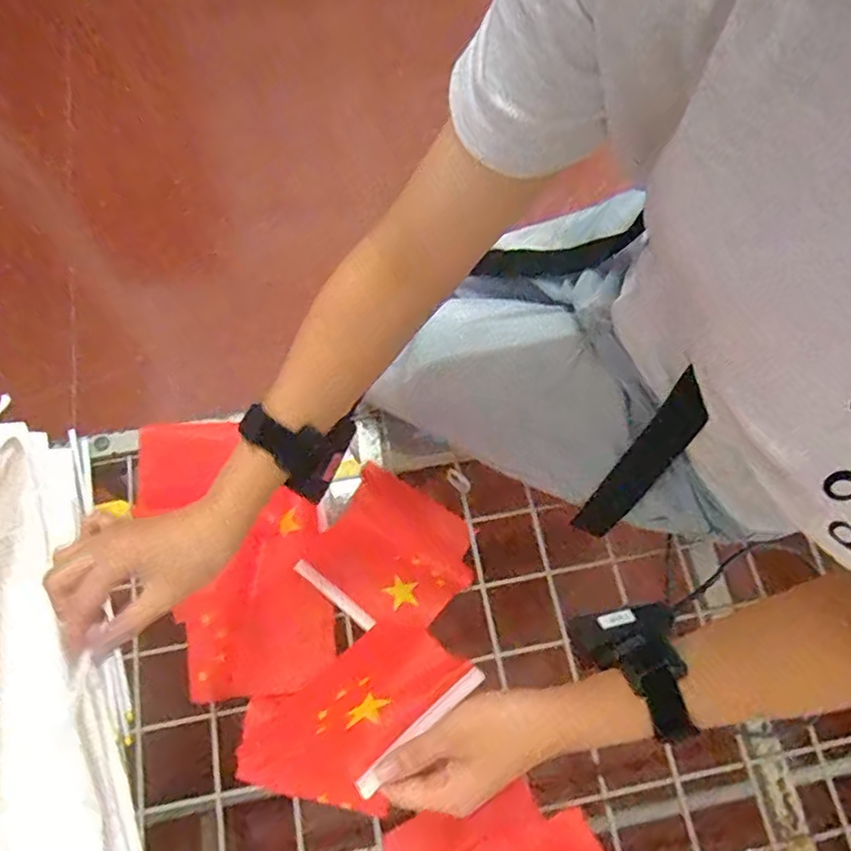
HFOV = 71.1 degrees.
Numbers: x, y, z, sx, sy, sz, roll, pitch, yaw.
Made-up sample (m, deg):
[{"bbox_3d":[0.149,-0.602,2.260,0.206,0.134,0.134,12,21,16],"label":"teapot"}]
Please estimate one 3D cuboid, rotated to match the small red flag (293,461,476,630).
[{"bbox_3d":[-0.031,0.122,0.564,0.136,0.014,0.129,33,75,10],"label":"small red flag"}]

